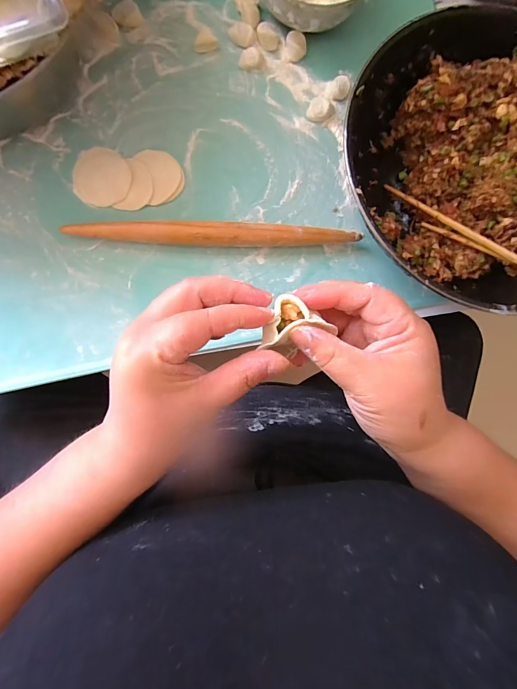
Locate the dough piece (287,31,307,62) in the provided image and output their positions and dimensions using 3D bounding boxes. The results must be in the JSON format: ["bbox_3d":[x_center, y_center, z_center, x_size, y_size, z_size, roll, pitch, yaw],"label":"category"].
[{"bbox_3d":[0.045,-0.362,0.408,0.024,0.013,0.028,4,85,-5],"label":"dough piece"}]

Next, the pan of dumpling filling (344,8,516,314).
[{"bbox_3d":[0.244,-0.192,0.370,0.301,0.089,0.289,0,86,-5],"label":"pan of dumpling filling"}]

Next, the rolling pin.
[{"bbox_3d":[-0.045,-0.121,0.371,0.313,0.020,0.024,1,86,-5],"label":"rolling pin"}]

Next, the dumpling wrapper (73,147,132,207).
[{"bbox_3d":[-0.176,-0.190,0.376,0.062,0.007,0.068,-6,86,-5],"label":"dumpling wrapper"}]

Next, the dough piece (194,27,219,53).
[{"bbox_3d":[-0.062,-0.361,0.397,0.028,0.012,0.020,-5,86,-5],"label":"dough piece"}]

